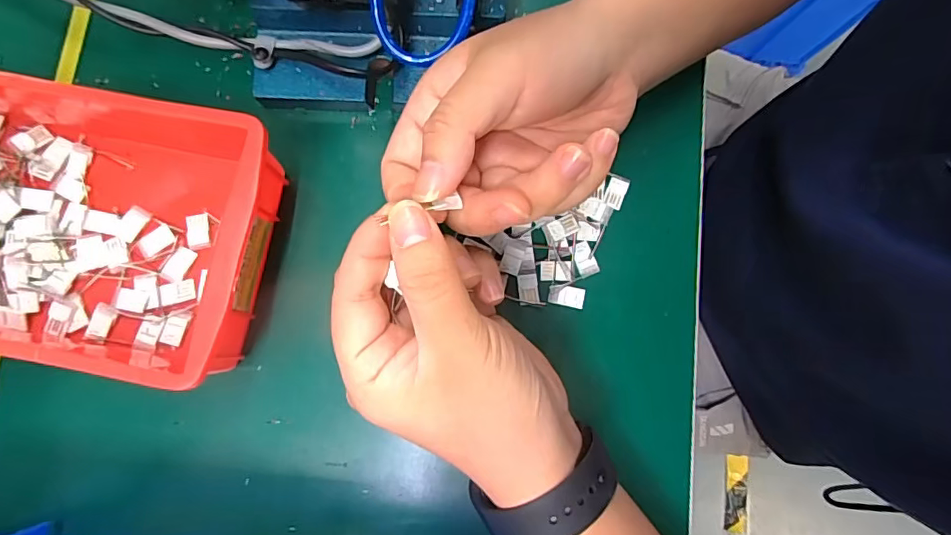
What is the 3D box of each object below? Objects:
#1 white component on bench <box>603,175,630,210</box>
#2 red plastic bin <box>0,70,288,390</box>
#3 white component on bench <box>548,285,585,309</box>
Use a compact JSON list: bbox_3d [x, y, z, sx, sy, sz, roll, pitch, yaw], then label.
[{"bbox_3d":[0.085,-0.046,0.309,0.012,0.004,0.019,19,79,3],"label":"white component on bench"},{"bbox_3d":[-0.221,-0.021,0.268,0.216,0.066,0.129,9,80,-2],"label":"red plastic bin"},{"bbox_3d":[0.053,0.016,0.297,0.021,0.004,0.012,13,80,-1],"label":"white component on bench"}]

